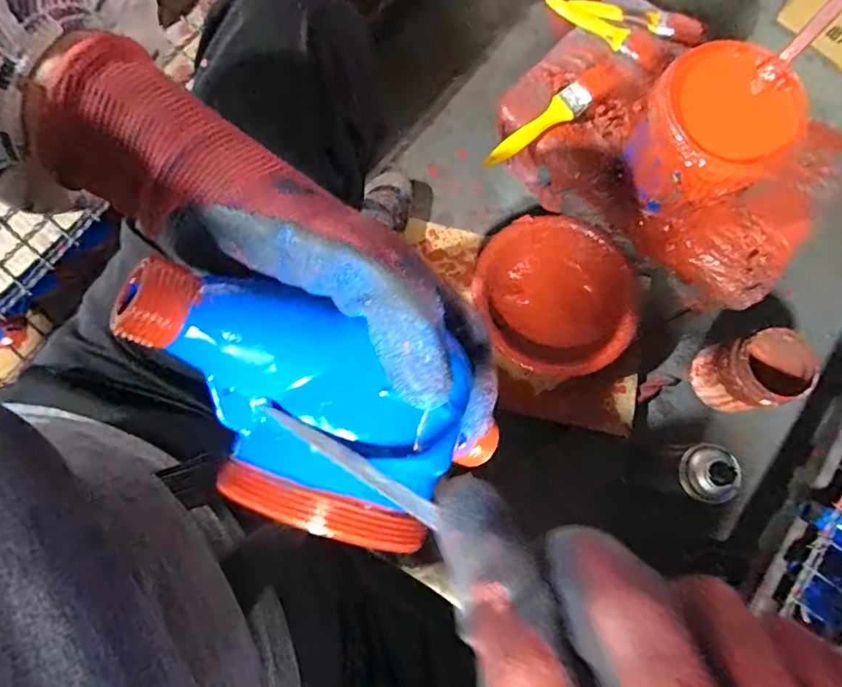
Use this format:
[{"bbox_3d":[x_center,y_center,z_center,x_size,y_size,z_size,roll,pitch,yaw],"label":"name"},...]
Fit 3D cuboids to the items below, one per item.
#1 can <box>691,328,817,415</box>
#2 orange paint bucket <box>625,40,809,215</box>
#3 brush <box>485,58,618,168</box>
[{"bbox_3d":[0.444,0.038,0.705,0.107,0.114,0.096,-13,79,-4],"label":"can"},{"bbox_3d":[0.305,-0.224,0.565,0.140,0.123,0.130,0,78,-2],"label":"orange paint bucket"},{"bbox_3d":[0.162,-0.278,0.637,0.192,0.022,0.036,-35,81,5],"label":"brush"}]

